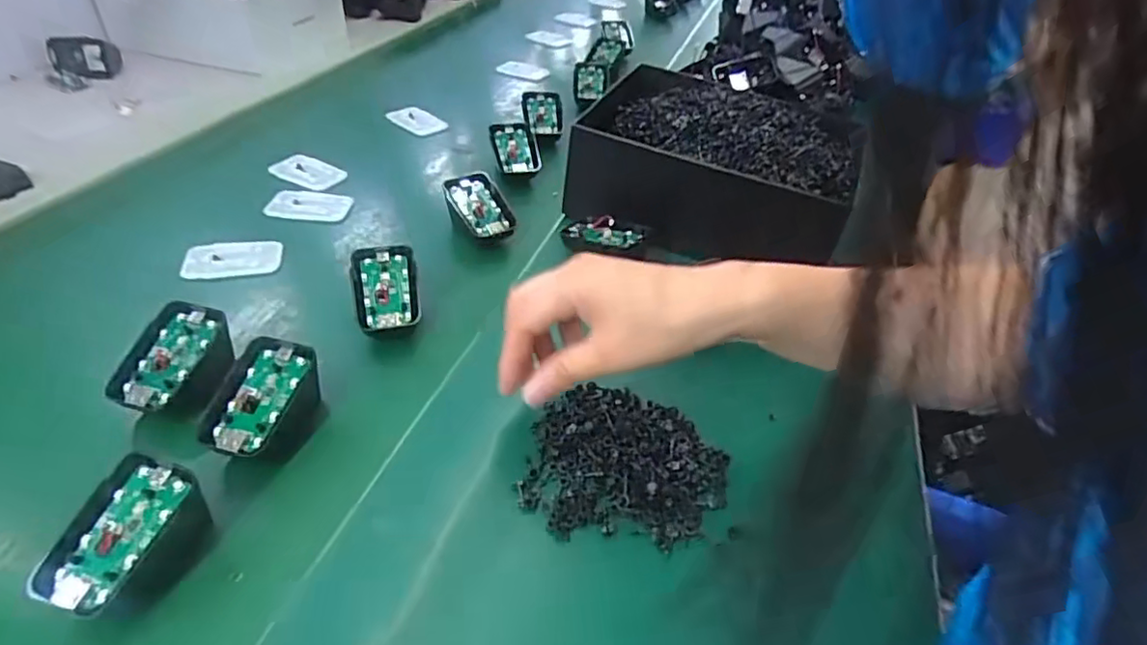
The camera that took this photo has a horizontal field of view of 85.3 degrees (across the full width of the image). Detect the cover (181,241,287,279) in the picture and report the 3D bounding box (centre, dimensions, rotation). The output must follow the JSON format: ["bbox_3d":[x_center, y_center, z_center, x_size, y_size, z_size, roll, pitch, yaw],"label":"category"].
[{"bbox_3d":[-0.268,-0.051,0.489,0.072,0.005,0.044,-3,41,-10],"label":"cover"}]

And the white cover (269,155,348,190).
[{"bbox_3d":[-0.258,-0.147,0.601,0.067,0.010,0.043,18,42,14],"label":"white cover"}]

